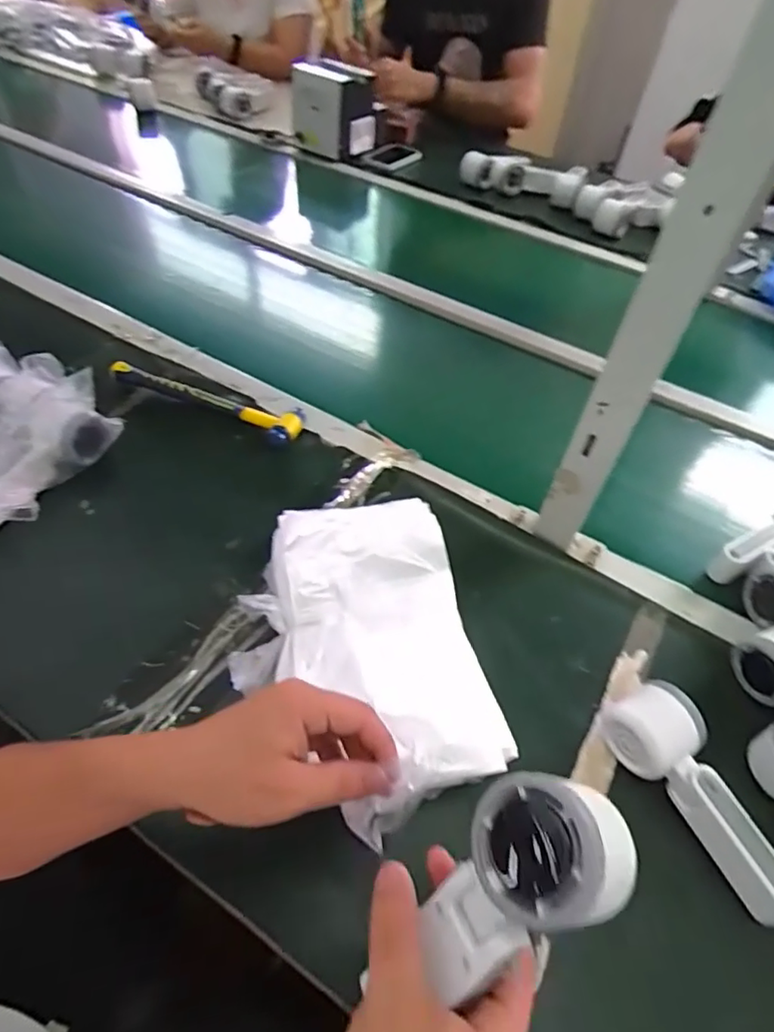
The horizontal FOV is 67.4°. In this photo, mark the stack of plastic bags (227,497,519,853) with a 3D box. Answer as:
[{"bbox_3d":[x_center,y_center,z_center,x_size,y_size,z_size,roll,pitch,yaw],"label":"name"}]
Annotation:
[{"bbox_3d":[-0.023,0.108,0.467,0.186,0.063,0.246,-9,52,-13],"label":"stack of plastic bags"}]

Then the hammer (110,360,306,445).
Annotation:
[{"bbox_3d":[-0.215,-0.138,0.689,0.242,0.022,0.056,21,51,11],"label":"hammer"}]

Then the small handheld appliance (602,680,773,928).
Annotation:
[{"bbox_3d":[0.234,0.210,0.431,0.062,0.048,0.167,-18,54,-19],"label":"small handheld appliance"}]

